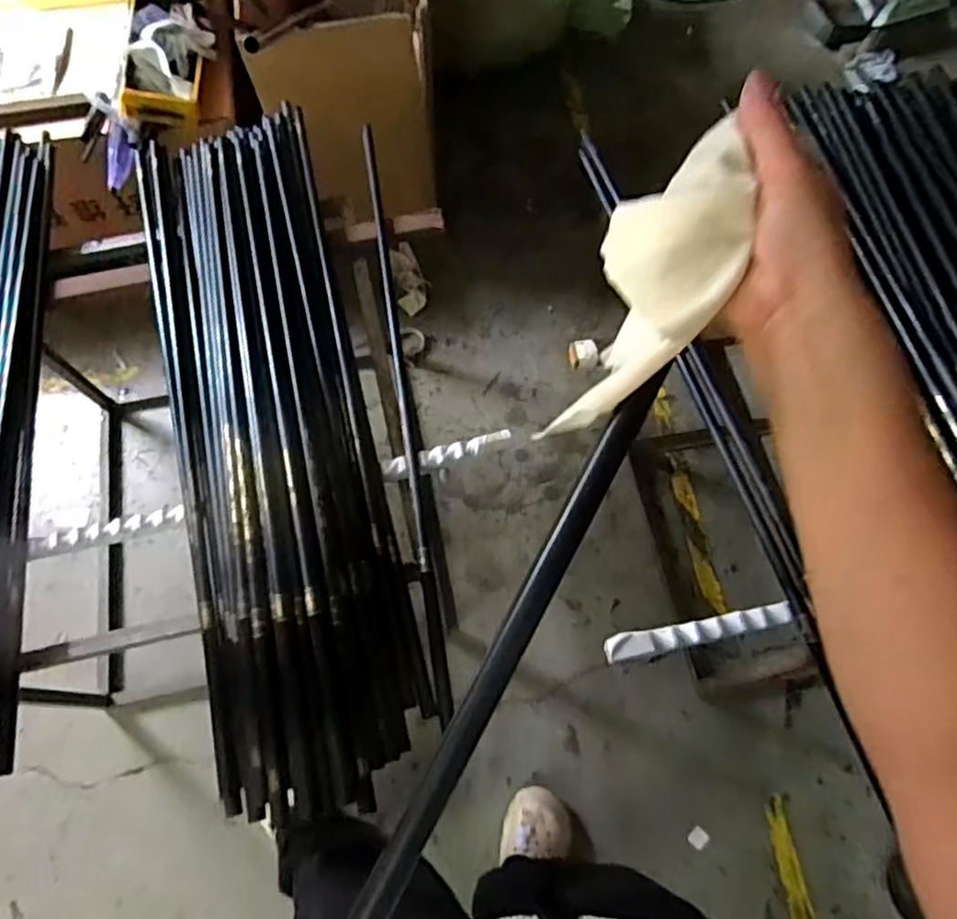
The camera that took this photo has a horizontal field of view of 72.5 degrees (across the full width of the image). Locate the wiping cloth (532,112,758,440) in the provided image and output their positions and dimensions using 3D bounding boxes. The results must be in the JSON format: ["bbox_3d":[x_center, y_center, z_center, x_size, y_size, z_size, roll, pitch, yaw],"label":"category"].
[{"bbox_3d":[0.087,-0.087,0.321,0.064,0.029,0.169,24,91,11],"label":"wiping cloth"}]

